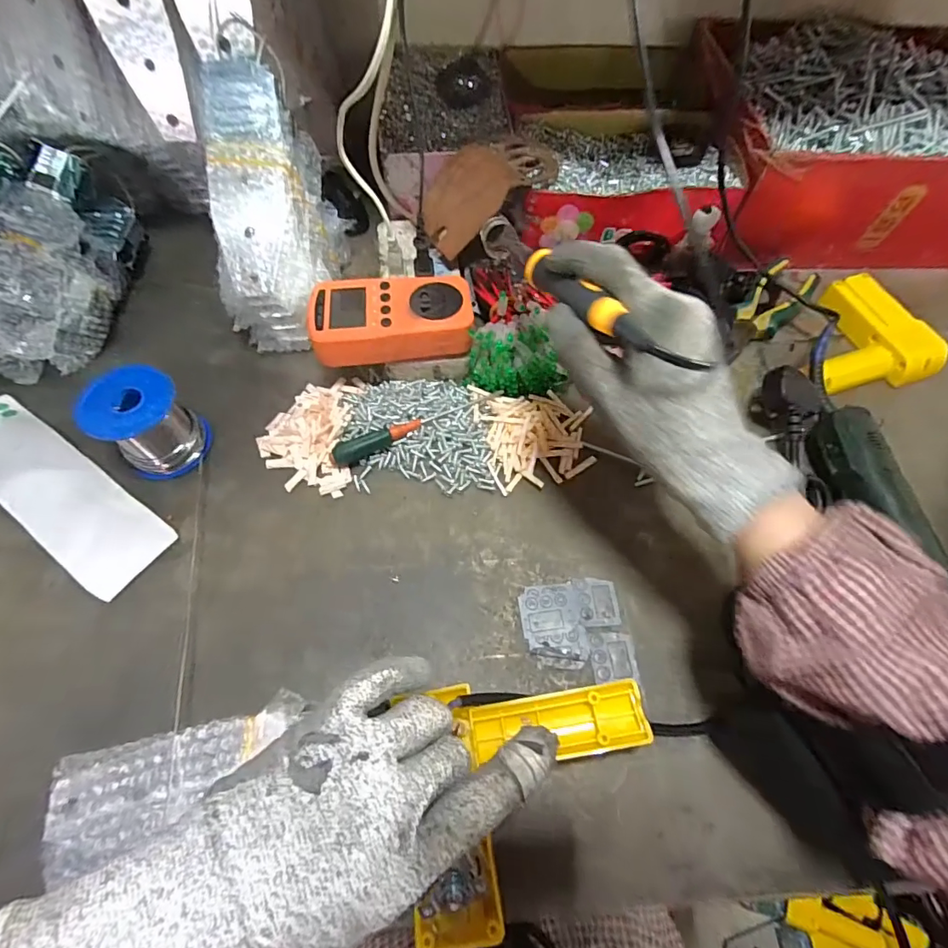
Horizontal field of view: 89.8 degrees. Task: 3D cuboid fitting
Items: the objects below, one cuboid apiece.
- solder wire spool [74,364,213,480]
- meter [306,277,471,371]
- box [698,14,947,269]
[{"bbox_3d":[-0.247,-0.038,0.361,0.059,0.059,0.061,35,68,15],"label":"solder wire spool"},{"bbox_3d":[-0.067,-0.123,0.392,0.127,0.040,0.069,-8,64,-6],"label":"meter"},{"bbox_3d":[0.395,-0.353,0.512,0.311,0.120,0.254,-1,64,-2],"label":"box"}]

